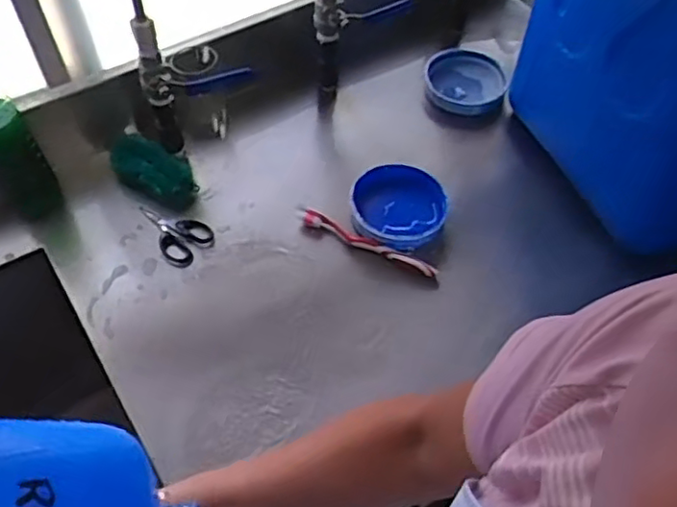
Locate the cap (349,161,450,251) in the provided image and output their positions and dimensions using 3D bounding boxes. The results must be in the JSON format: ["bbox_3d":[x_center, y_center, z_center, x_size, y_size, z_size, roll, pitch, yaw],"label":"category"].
[{"bbox_3d":[0.078,-0.062,0.812,0.118,0.029,0.117,0,52,0],"label":"cap"}]

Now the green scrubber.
[{"bbox_3d":[-0.239,-0.107,0.837,0.127,0.035,0.064,23,56,16],"label":"green scrubber"}]

